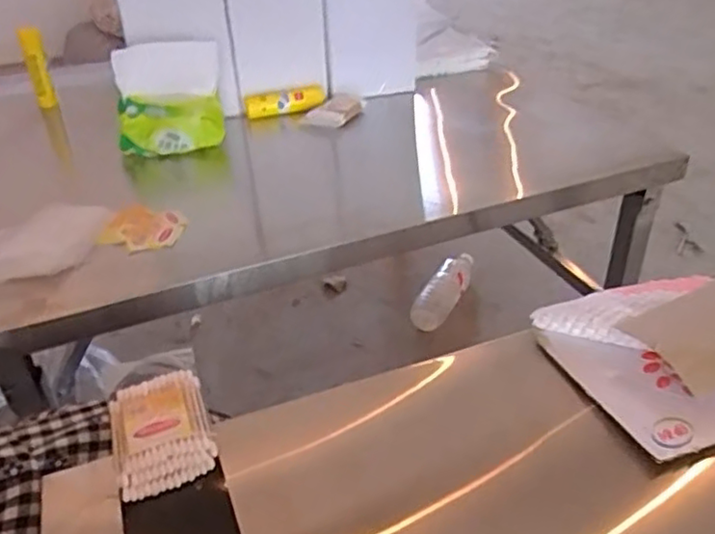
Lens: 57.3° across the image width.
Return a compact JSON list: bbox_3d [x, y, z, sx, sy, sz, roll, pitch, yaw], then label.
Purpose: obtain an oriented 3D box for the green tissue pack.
[{"bbox_3d":[-0.234,-0.178,0.822,0.128,0.065,0.037,-9,35,-9],"label":"green tissue pack"}]

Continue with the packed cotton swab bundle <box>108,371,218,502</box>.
[{"bbox_3d":[-0.124,0.105,0.415,0.059,0.017,0.082,-15,36,-16],"label":"packed cotton swab bundle"}]

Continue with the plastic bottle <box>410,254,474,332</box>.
[{"bbox_3d":[0.174,0.040,1.288,0.061,0.059,0.224,14,38,23],"label":"plastic bottle"}]

